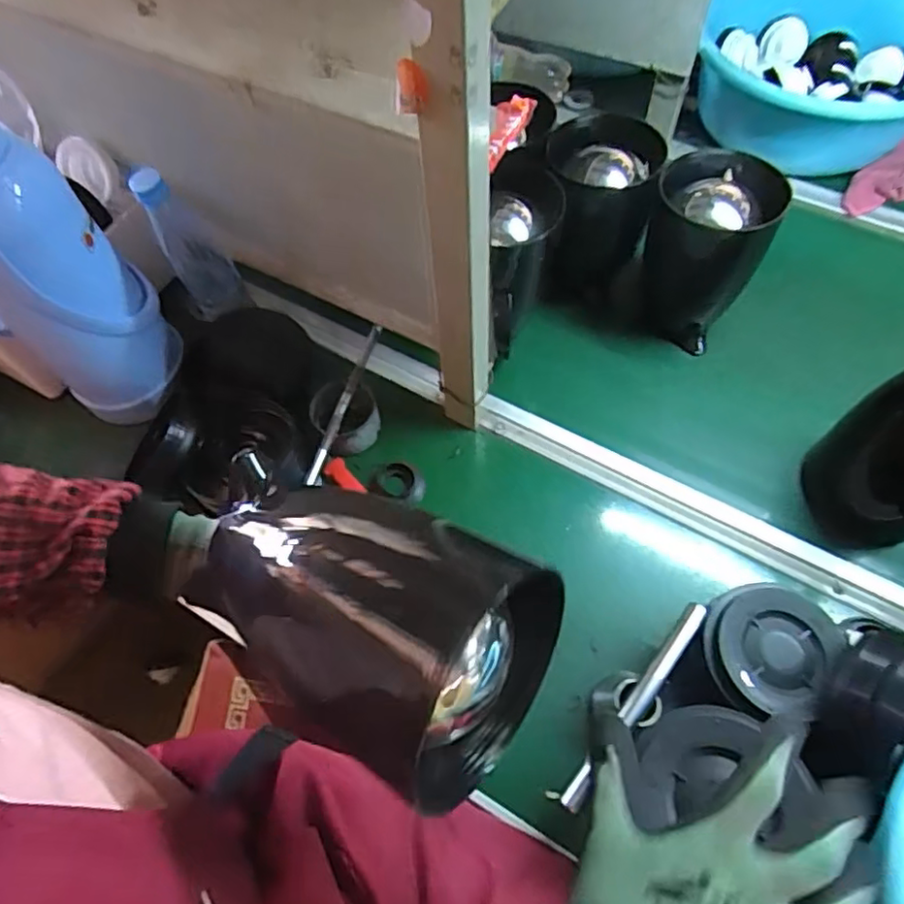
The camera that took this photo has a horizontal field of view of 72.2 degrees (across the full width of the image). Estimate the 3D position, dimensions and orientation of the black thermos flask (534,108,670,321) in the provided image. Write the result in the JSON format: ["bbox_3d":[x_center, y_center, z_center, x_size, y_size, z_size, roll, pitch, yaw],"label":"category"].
[{"bbox_3d":[0.171,-0.286,0.748,0.115,0.173,0.136,12,61,10],"label":"black thermos flask"}]

